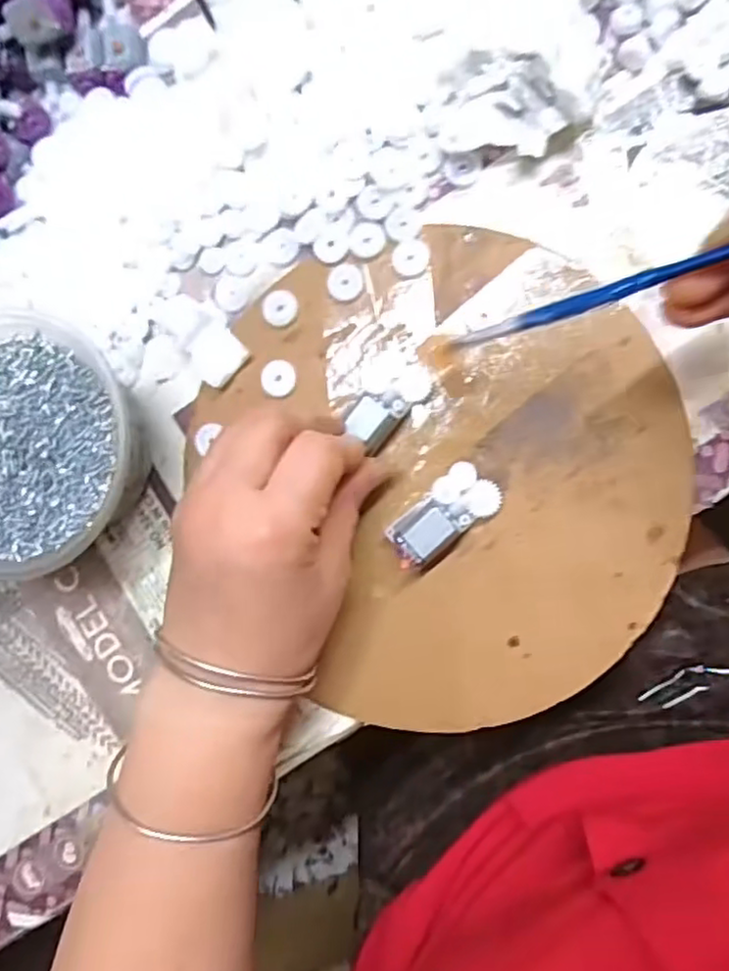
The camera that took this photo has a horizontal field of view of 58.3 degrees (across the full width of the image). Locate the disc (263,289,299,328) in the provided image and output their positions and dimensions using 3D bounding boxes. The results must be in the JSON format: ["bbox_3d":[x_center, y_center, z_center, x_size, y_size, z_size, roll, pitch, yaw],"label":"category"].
[{"bbox_3d":[-0.041,-0.085,0.311,0.018,0.004,0.017,0,90,8],"label":"disc"}]

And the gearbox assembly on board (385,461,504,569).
[{"bbox_3d":[0.034,0.014,0.292,0.053,0.013,0.026,-38,85,-8],"label":"gearbox assembly on board"}]

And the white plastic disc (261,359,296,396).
[{"bbox_3d":[-0.041,-0.051,0.311,0.017,0.004,0.017,0,90,8],"label":"white plastic disc"}]

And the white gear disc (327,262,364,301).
[{"bbox_3d":[-0.009,-0.096,0.305,0.016,0.004,0.017,0,90,8],"label":"white gear disc"}]

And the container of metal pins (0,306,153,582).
[{"bbox_3d":[-0.152,-0.019,0.301,0.108,0.052,0.106,0,90,8],"label":"container of metal pins"}]

